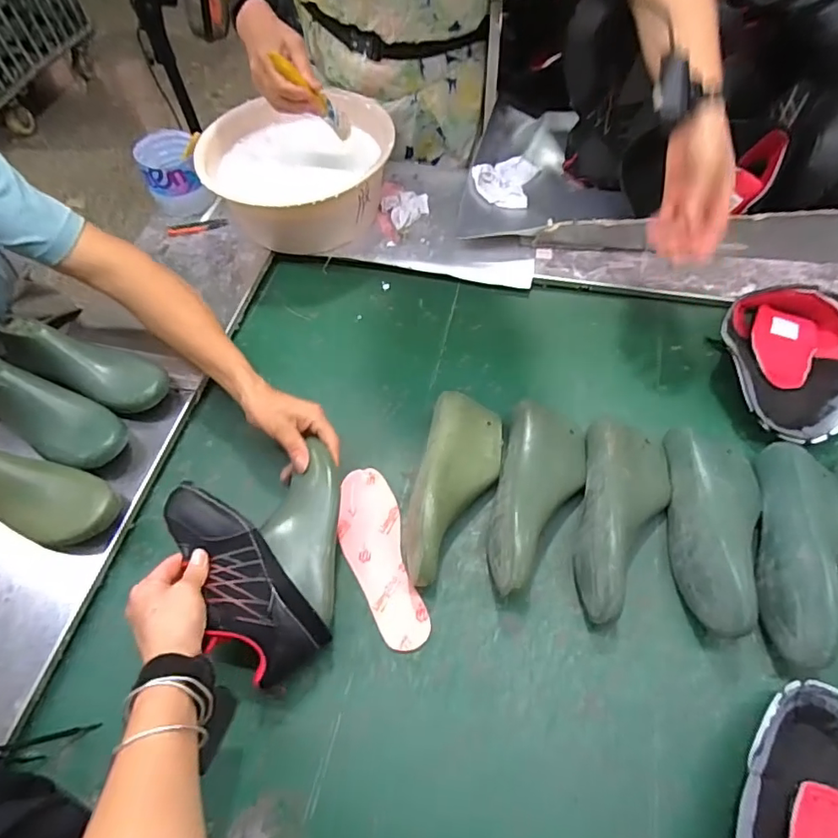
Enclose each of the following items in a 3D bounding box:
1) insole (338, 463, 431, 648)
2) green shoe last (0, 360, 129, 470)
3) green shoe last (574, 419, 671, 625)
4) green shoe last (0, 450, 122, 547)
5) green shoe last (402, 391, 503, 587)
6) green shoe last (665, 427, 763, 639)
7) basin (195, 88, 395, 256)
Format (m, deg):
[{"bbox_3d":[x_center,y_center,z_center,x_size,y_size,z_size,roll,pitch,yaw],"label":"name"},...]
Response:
[{"bbox_3d":[-0.047,0.158,0.620,0.074,0.009,0.218,-18,60,-8],"label":"insole"},{"bbox_3d":[-0.471,-0.013,0.650,0.229,0.073,0.078,23,62,17],"label":"green shoe last"},{"bbox_3d":[0.233,0.104,0.586,0.094,0.067,0.234,12,60,10],"label":"green shoe last"},{"bbox_3d":[-0.465,0.072,0.595,0.241,0.079,0.077,16,60,13],"label":"green shoe last"},{"bbox_3d":[0.041,0.074,0.623,0.092,0.077,0.244,13,61,11],"label":"green shoe last"},{"bbox_3d":[0.336,0.113,0.576,0.096,0.070,0.236,9,60,9],"label":"green shoe last"},{"bbox_3d":[-0.197,-0.394,0.856,0.268,0.151,0.234,27,63,19],"label":"basin"}]

